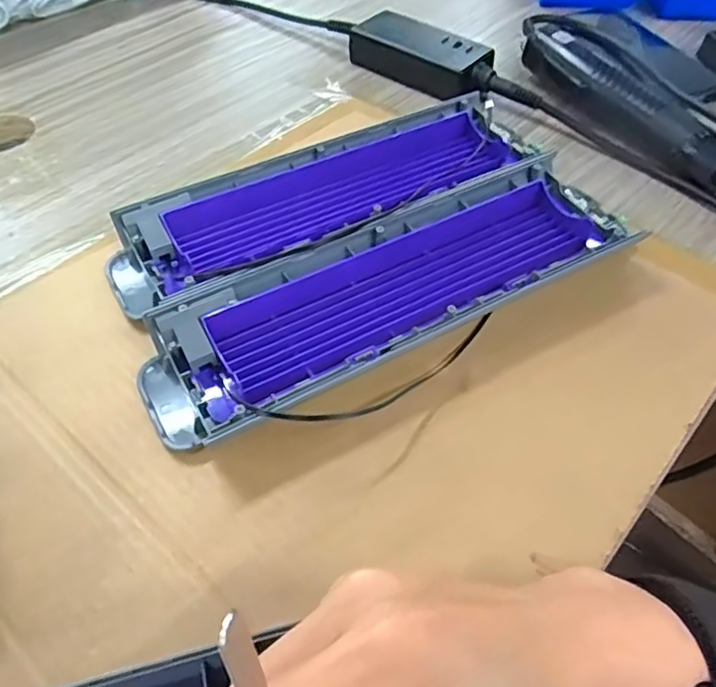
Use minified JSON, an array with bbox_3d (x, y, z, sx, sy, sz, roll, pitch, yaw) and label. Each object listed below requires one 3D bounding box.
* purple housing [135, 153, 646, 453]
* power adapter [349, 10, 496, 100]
[{"bbox_3d":[0.026,-0.033,0.343,0.291,0.033,0.089,-24,54,-19],"label":"purple housing"},{"bbox_3d":[0.054,-0.242,0.520,0.125,0.031,0.049,35,58,26],"label":"power adapter"}]

